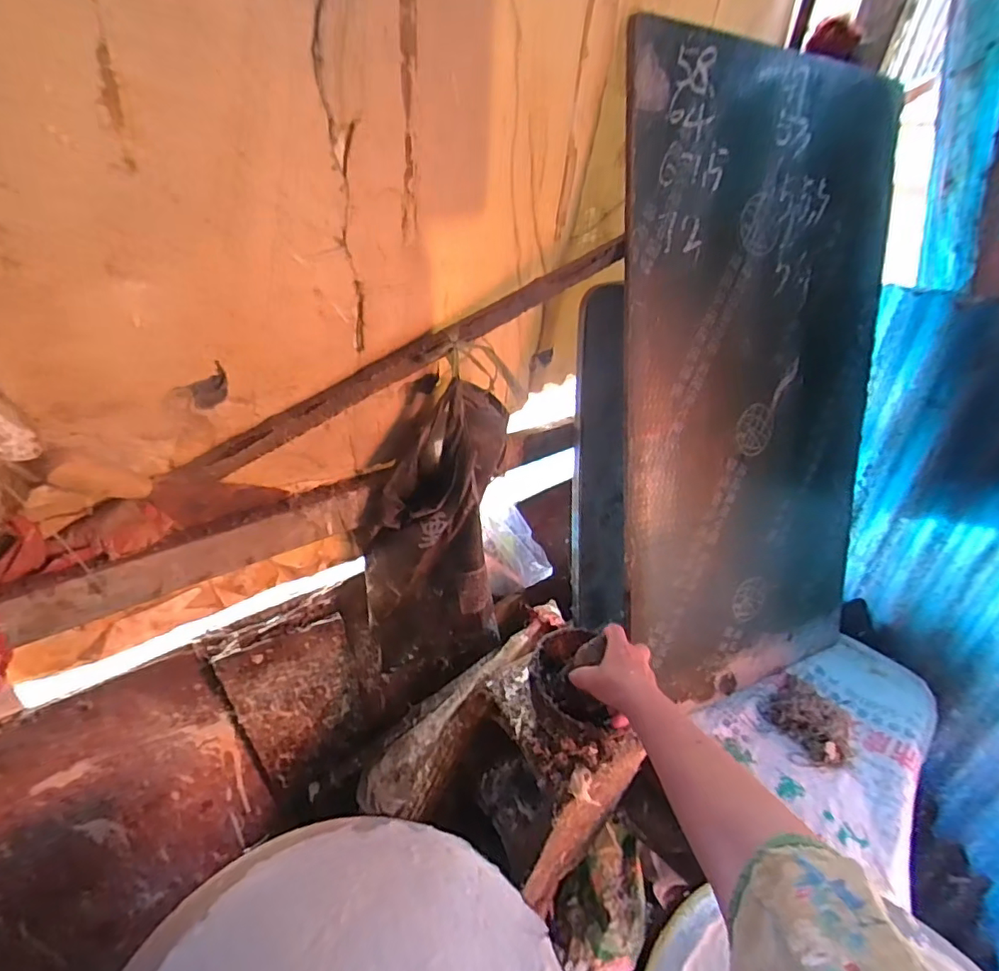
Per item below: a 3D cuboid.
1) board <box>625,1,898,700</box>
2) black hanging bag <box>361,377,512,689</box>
[{"bbox_3d":[0.393,-0.110,0.790,0.507,0.864,0.028,-11,18,-24],"label":"board"},{"bbox_3d":[-0.054,0.076,0.672,0.194,0.350,0.112,-21,42,-36],"label":"black hanging bag"}]

